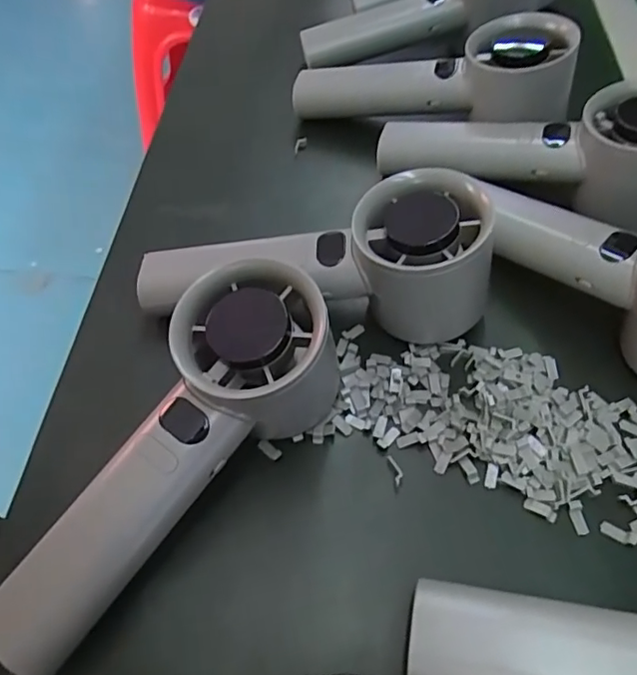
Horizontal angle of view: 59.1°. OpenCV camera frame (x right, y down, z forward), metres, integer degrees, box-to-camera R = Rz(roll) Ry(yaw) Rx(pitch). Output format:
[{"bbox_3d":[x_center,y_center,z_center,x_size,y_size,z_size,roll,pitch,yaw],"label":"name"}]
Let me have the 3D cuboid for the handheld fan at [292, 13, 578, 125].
[{"bbox_3d":[0.063,-0.149,0.334,0.161,0.047,0.051,3,54,20],"label":"handheld fan"}]

